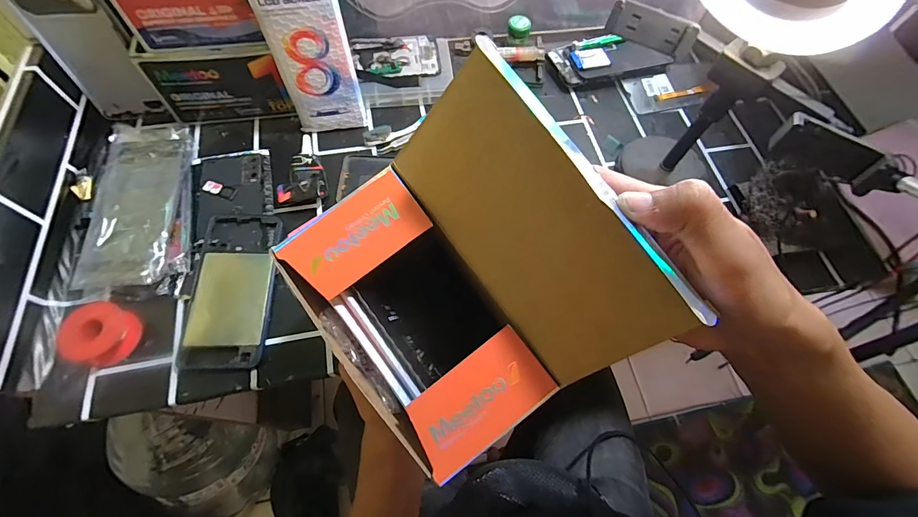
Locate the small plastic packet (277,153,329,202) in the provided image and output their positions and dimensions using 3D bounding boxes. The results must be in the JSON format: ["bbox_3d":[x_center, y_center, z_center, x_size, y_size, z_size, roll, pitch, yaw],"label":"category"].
[{"bbox_3d":[-0.179,-0.090,0.454,0.050,0.019,0.059,-10,65,-8],"label":"small plastic packet"}]

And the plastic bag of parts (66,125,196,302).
[{"bbox_3d":[-0.342,-0.067,0.426,0.094,0.028,0.220,-13,66,-9],"label":"plastic bag of parts"}]

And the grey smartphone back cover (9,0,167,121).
[{"bbox_3d":[-0.398,-0.228,0.433,0.079,0.166,0.011,-8,57,-7],"label":"grey smartphone back cover"}]

